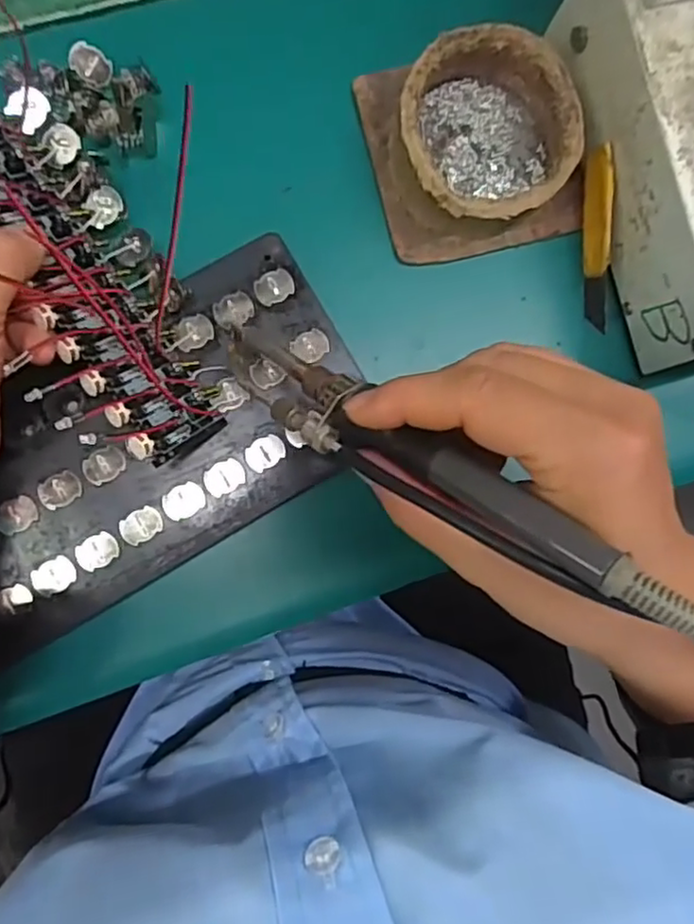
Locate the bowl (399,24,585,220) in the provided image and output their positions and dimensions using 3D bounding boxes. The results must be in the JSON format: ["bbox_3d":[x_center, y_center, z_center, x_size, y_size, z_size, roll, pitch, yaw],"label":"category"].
[{"bbox_3d":[0.064,-0.151,0.310,0.083,0.039,0.081,0,88,-7],"label":"bowl"}]

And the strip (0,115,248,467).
[{"bbox_3d":[-0.107,-0.077,0.279,0.062,0.008,0.159,-37,94,-40],"label":"strip"}]

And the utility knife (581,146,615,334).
[{"bbox_3d":[0.119,-0.106,0.317,0.006,0.019,0.081,-6,105,-8],"label":"utility knife"}]

